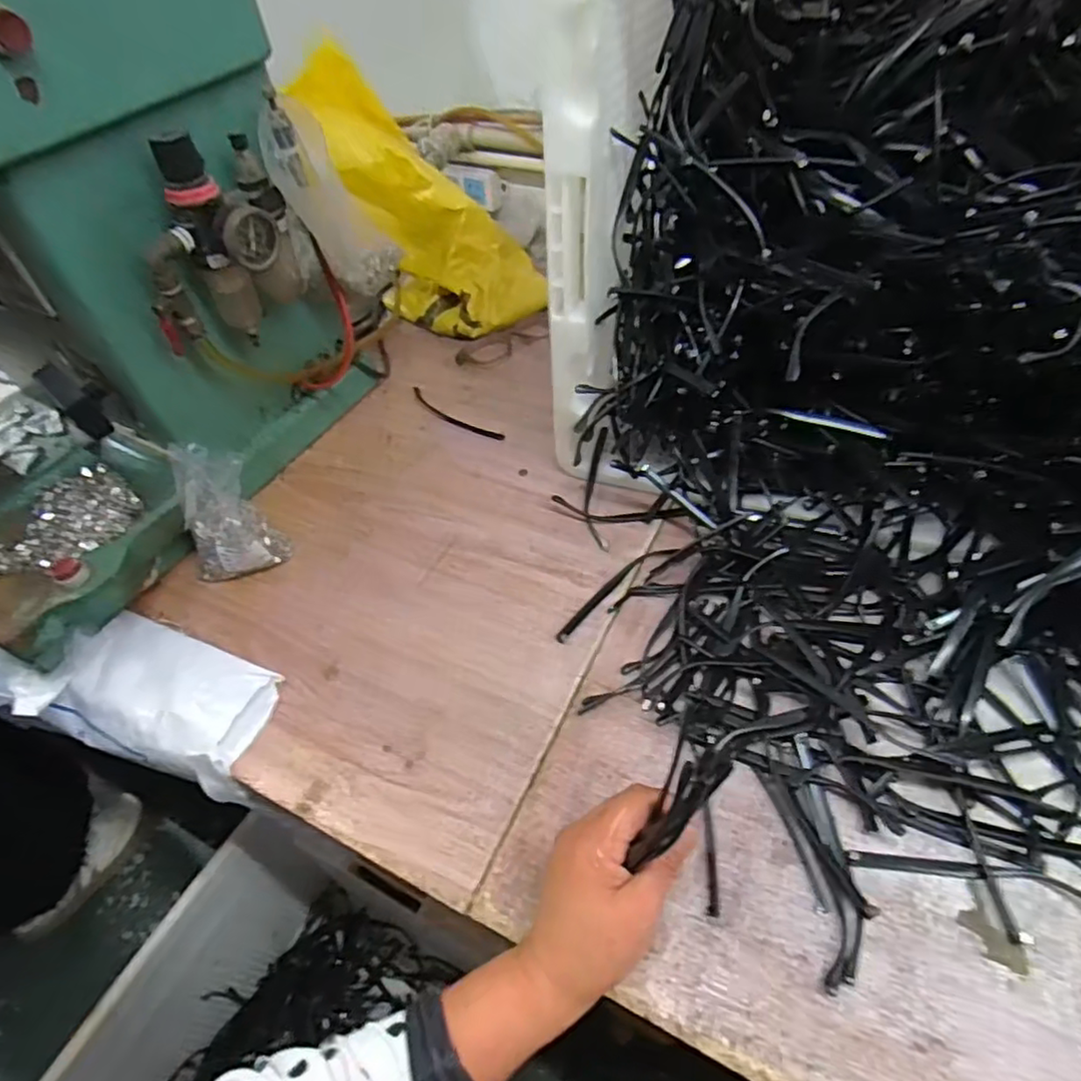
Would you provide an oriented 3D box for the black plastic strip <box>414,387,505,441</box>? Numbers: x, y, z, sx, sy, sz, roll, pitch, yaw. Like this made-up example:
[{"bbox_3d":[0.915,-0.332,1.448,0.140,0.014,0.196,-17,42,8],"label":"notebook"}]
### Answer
[{"bbox_3d":[-0.093,-0.132,0.683,0.137,0.004,0.020,33,61,29],"label":"black plastic strip"}]

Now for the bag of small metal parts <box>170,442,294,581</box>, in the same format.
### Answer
[{"bbox_3d":[-0.263,-0.019,0.548,0.072,0.104,0.066,2,50,8],"label":"bag of small metal parts"}]

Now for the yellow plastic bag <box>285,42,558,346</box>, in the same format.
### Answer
[{"bbox_3d":[-0.158,-0.383,0.759,0.119,0.323,0.111,-5,39,49],"label":"yellow plastic bag"}]

